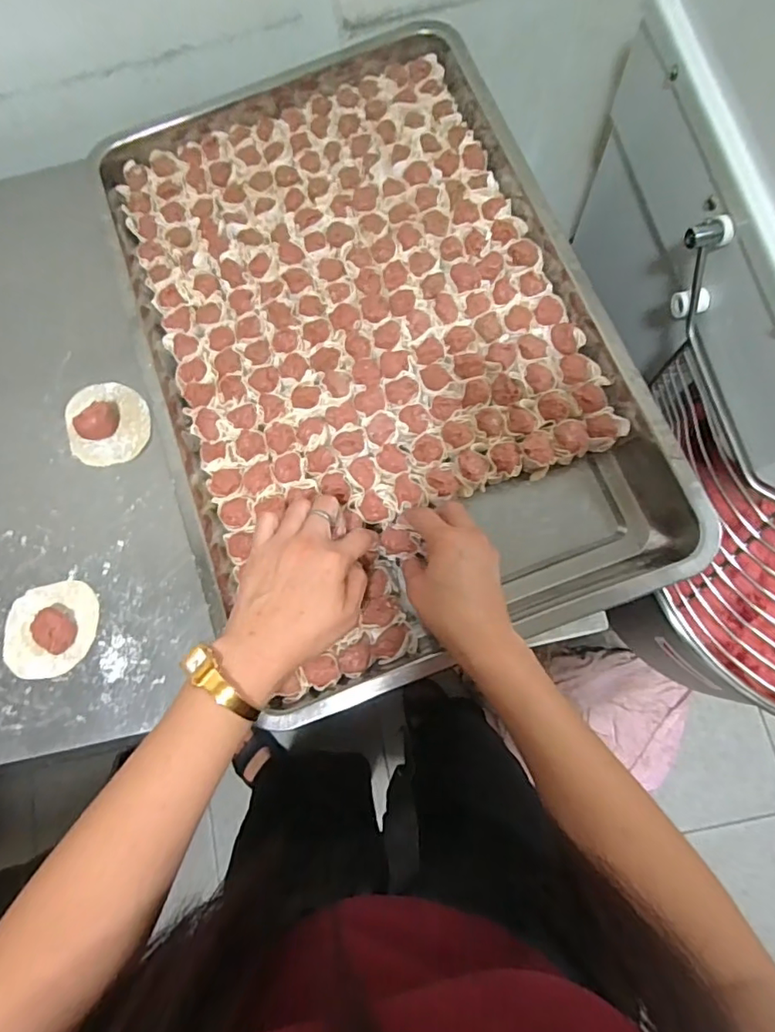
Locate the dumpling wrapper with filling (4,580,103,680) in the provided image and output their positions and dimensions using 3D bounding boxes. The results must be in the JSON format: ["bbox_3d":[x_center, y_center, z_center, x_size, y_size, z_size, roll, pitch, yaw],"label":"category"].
[{"bbox_3d":[-0.299,0.100,0.476,0.086,0.020,0.079,0,78,1],"label":"dumpling wrapper with filling"}]

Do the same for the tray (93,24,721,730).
[{"bbox_3d":[-0.020,-0.165,0.485,0.384,0.054,0.585,-22,79,-3],"label":"tray"}]

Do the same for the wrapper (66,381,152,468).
[{"bbox_3d":[-0.271,-0.092,0.520,0.080,0.025,0.085,-1,77,5],"label":"wrapper"}]

